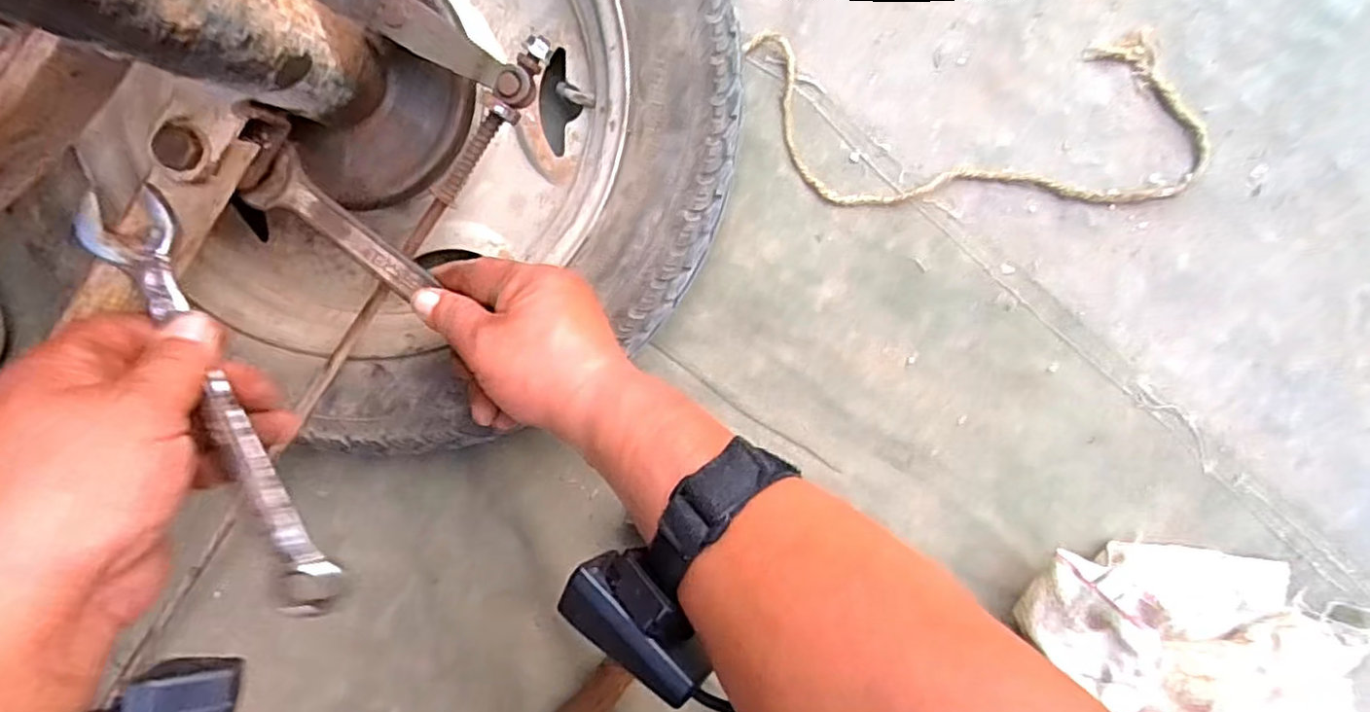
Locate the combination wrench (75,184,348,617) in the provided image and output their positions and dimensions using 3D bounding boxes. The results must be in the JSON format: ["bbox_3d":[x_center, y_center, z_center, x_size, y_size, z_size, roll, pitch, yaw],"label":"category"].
[{"bbox_3d":[-0.199,0.025,0.290,0.030,0.011,0.195,-21,99,2],"label":"combination wrench"}]

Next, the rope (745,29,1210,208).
[{"bbox_3d":[0.198,-0.159,0.446,0.300,0.020,0.113,-1,91,2],"label":"rope"}]

